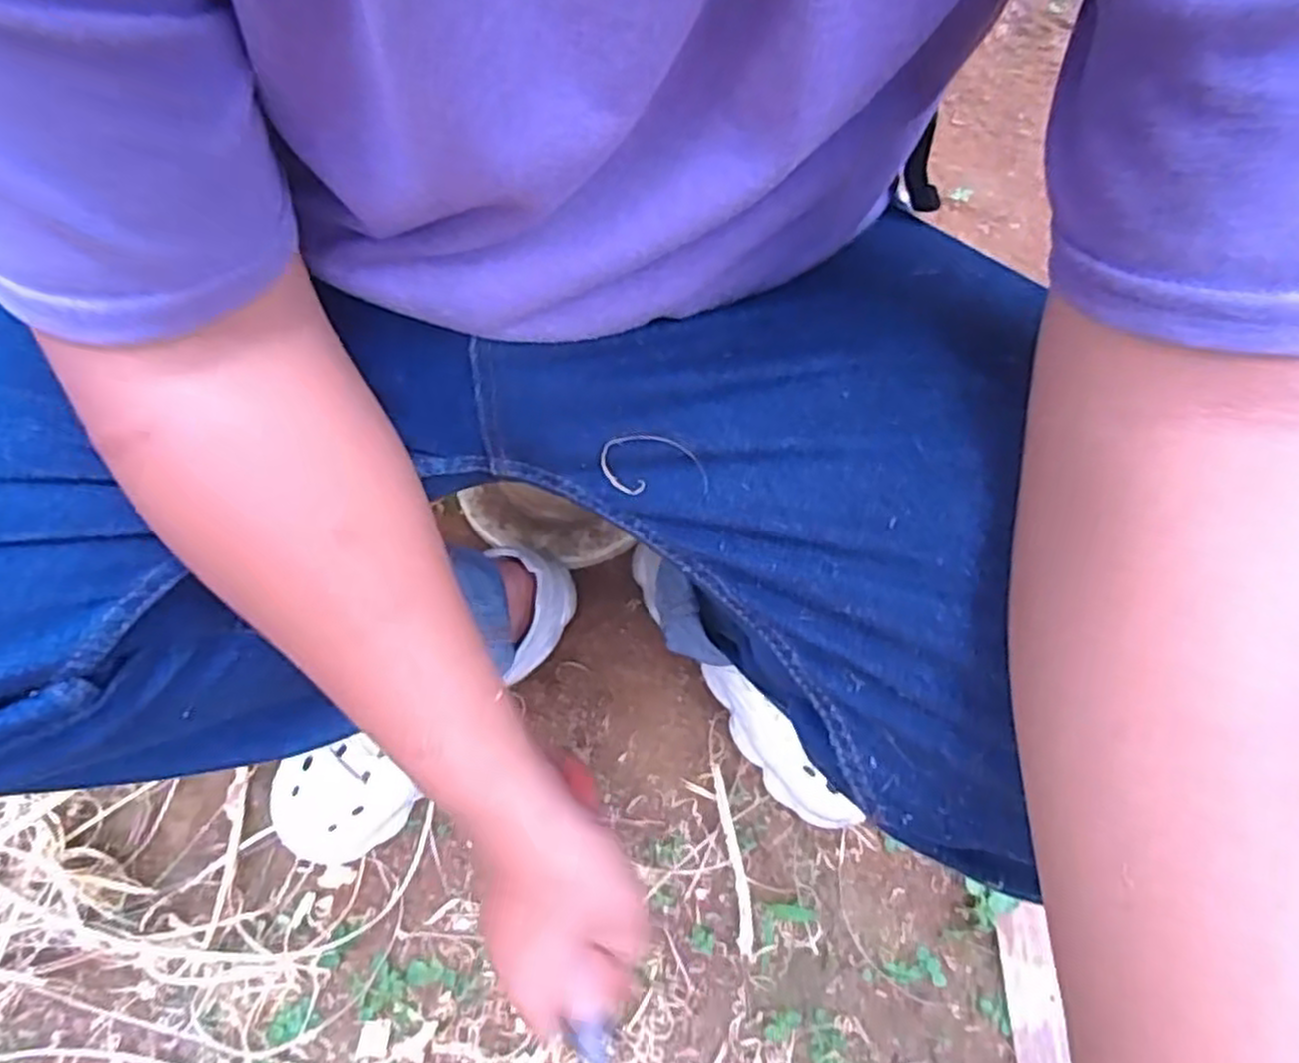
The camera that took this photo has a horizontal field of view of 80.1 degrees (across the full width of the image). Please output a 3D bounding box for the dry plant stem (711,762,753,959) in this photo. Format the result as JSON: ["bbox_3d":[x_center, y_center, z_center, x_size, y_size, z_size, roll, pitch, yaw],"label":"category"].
[{"bbox_3d":[0.067,0.257,0.611,0.014,0.008,0.140,-5,70,-5],"label":"dry plant stem"}]

